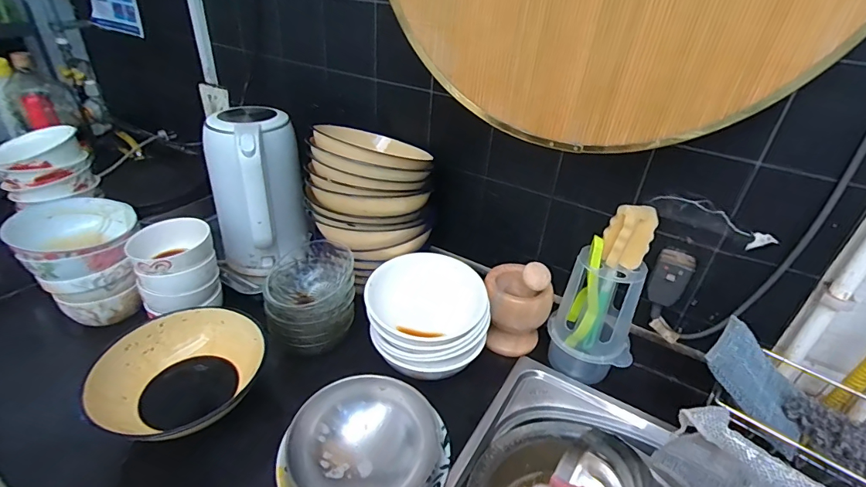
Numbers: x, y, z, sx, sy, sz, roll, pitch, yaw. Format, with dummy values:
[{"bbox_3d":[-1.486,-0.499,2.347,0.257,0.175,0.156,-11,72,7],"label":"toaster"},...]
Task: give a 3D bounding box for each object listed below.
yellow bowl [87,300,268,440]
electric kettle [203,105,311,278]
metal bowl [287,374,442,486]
[{"bbox_3d":[-0.305,0.177,0.553,0.187,0.110,0.179,3,33,-2],"label":"yellow bowl"},{"bbox_3d":[-0.287,-0.070,0.731,0.147,0.257,0.175,-13,37,-24],"label":"electric kettle"},{"bbox_3d":[-0.071,0.221,0.471,0.142,0.061,0.140,3,33,-2],"label":"metal bowl"}]

